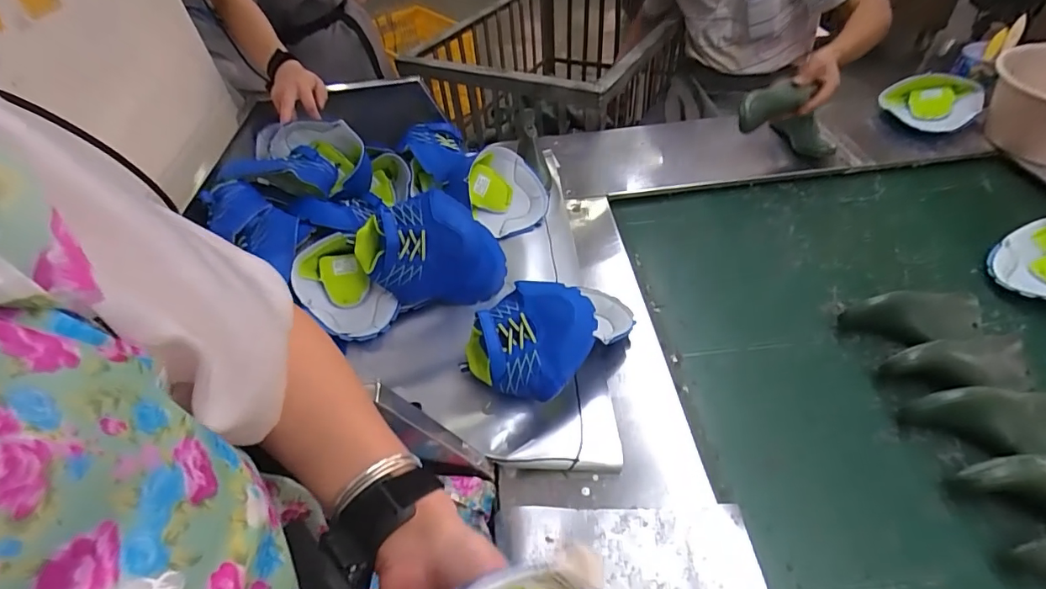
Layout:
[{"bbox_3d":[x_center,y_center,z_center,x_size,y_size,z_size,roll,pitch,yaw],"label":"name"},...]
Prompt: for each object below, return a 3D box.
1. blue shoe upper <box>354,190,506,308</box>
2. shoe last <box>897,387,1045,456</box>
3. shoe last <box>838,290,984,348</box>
[{"bbox_3d":[-0.135,-0.062,0.712,0.203,0.168,0.084,-14,13,-6],"label":"blue shoe upper"},{"bbox_3d":[0.561,0.153,0.566,0.180,0.067,0.075,-3,46,4],"label":"shoe last"},{"bbox_3d":[0.562,0.036,0.672,0.191,0.059,0.074,-4,46,3],"label":"shoe last"}]

